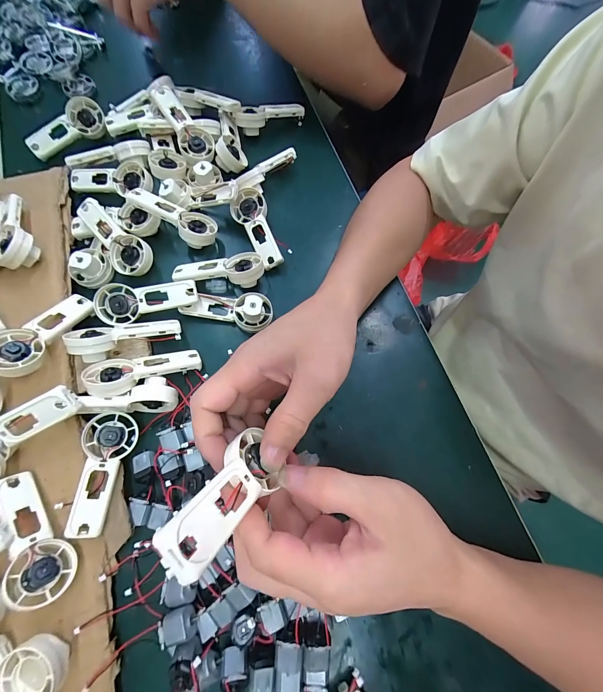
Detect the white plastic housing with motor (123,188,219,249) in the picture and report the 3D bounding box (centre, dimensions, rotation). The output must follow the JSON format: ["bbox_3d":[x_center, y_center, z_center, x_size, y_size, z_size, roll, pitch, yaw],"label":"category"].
[{"bbox_3d":[-0.136,-0.139,0.320,0.095,0.018,0.045,27,72,-10],"label":"white plastic housing with motor"}]

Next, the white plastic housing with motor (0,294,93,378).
[{"bbox_3d":[-0.230,-0.013,0.267,0.037,0.019,0.092,22,50,5],"label":"white plastic housing with motor"}]

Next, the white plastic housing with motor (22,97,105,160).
[{"bbox_3d":[-0.277,-0.256,0.353,0.091,0.023,0.039,-39,77,-14],"label":"white plastic housing with motor"}]

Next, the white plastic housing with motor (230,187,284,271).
[{"bbox_3d":[-0.049,-0.128,0.339,0.039,0.034,0.093,-19,74,-9],"label":"white plastic housing with motor"}]

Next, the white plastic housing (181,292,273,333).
[{"bbox_3d":[-0.075,-0.043,0.308,0.087,0.022,0.041,14,72,2],"label":"white plastic housing"}]

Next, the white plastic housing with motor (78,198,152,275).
[{"bbox_3d":[-0.192,-0.116,0.313,0.045,0.015,0.098,-33,85,-3],"label":"white plastic housing with motor"}]

